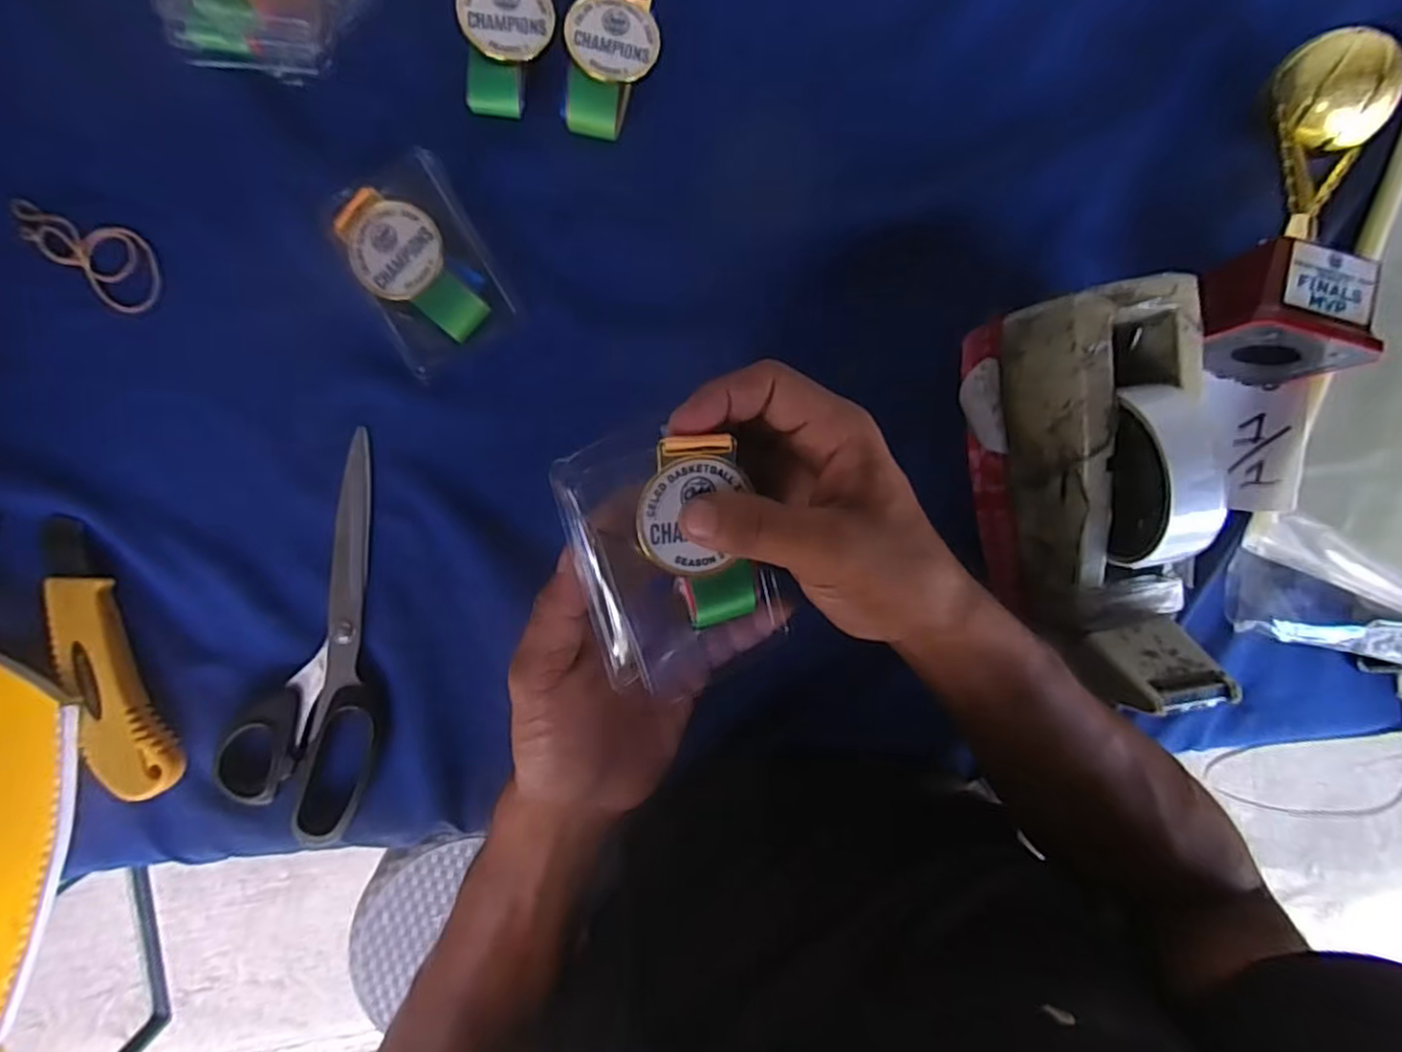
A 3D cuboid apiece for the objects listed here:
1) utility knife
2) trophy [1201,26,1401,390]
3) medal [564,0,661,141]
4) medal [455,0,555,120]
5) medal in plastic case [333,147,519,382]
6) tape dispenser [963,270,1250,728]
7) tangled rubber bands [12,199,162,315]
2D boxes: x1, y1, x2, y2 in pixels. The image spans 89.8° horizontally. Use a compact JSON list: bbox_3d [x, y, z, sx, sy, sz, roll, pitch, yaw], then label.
[{"bbox_3d":[-0.321,0.071,0.373,0.035,0.027,0.151,-23,94,-2],"label":"utility knife"},{"bbox_3d":[0.334,-0.173,0.387,0.080,0.059,0.173,16,92,-4],"label":"trophy"},{"bbox_3d":[-0.048,-0.253,0.380,0.047,0.016,0.077,6,93,-4],"label":"medal"},{"bbox_3d":[-0.105,-0.263,0.377,0.047,0.015,0.078,6,93,-4],"label":"medal"},{"bbox_3d":[-0.149,-0.140,0.379,0.065,0.015,0.102,-28,94,-2],"label":"medal in plastic case"},{"bbox_3d":[0.199,-0.012,0.354,0.085,0.105,0.203,-14,94,-3],"label":"tape dispenser"},{"bbox_3d":[-0.325,-0.150,0.374,0.083,0.010,0.039,42,90,-5],"label":"tangled rubber bands"}]

